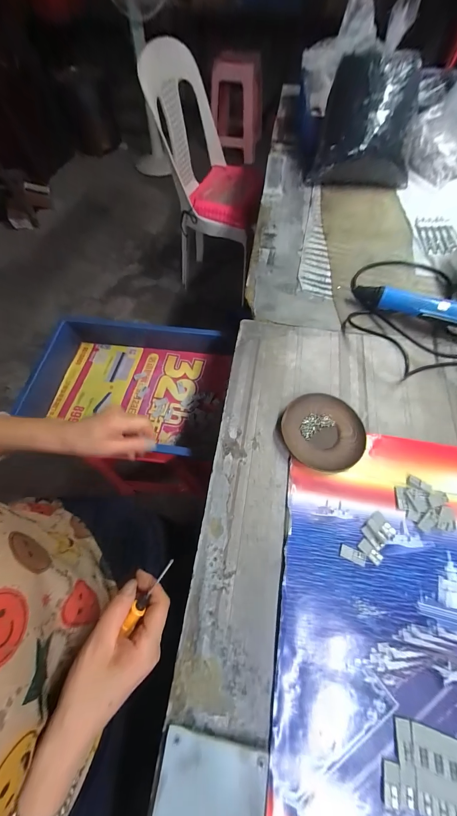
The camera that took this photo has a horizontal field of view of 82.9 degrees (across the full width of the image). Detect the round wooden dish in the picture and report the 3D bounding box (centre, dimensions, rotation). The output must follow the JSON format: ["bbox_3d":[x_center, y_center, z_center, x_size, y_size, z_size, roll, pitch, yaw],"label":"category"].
[{"bbox_3d":[0.138,0.034,0.371,0.116,0.012,0.110,0,64,-1],"label":"round wooden dish"}]

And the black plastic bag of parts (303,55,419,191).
[{"bbox_3d":[0.333,-0.672,0.620,0.234,0.181,0.156,9,64,3],"label":"black plastic bag of parts"}]

